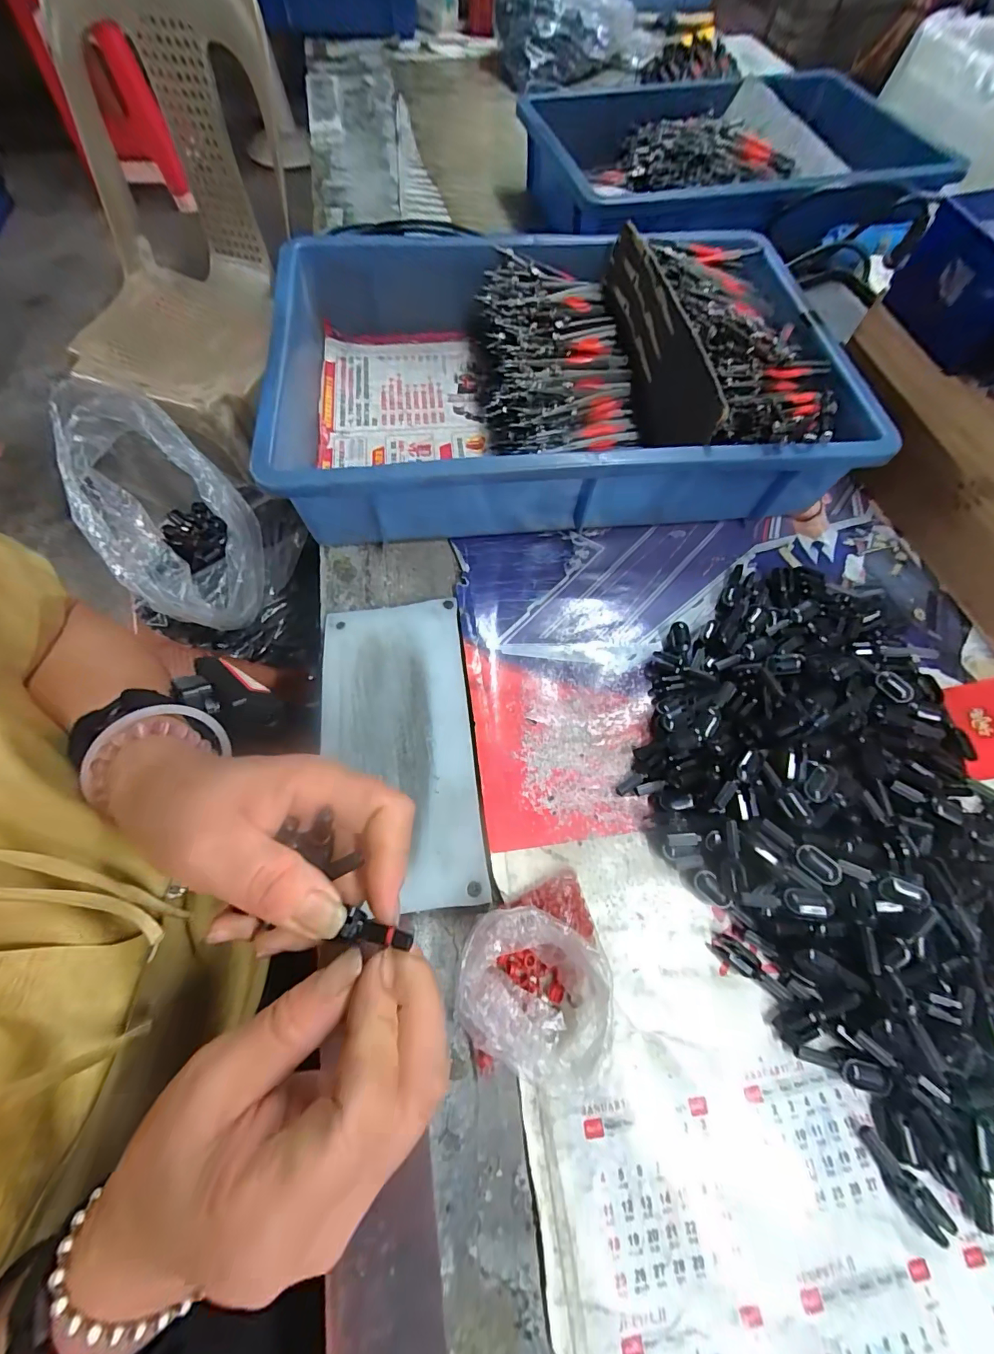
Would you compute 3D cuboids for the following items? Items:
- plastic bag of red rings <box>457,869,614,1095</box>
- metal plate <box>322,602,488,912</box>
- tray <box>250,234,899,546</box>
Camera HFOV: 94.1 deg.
[{"bbox_3d":[0.017,0.150,0.232,0.072,0.037,0.091,1,66,-2],"label":"plastic bag of red rings"},{"bbox_3d":[-0.063,0.040,0.293,0.093,0.010,0.195,-6,66,-5],"label":"metal plate"},{"bbox_3d":[0.045,-0.254,0.385,0.424,0.087,0.295,-5,66,-5],"label":"tray"}]

